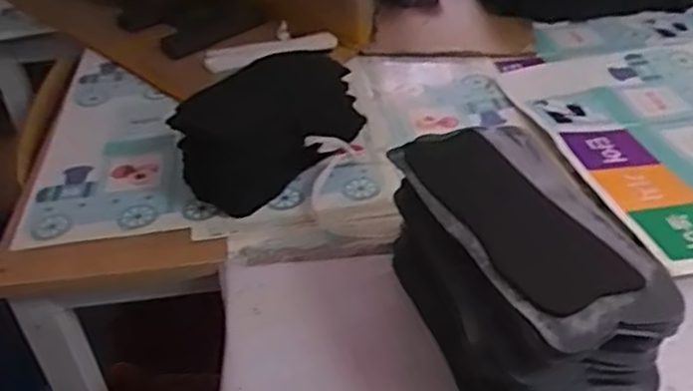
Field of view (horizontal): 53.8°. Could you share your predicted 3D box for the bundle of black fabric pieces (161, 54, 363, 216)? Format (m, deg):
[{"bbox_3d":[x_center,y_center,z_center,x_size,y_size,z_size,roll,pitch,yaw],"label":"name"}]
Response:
[{"bbox_3d":[-0.073,-0.081,0.724,0.119,0.101,0.201,21,45,29],"label":"bundle of black fabric pieces"}]

